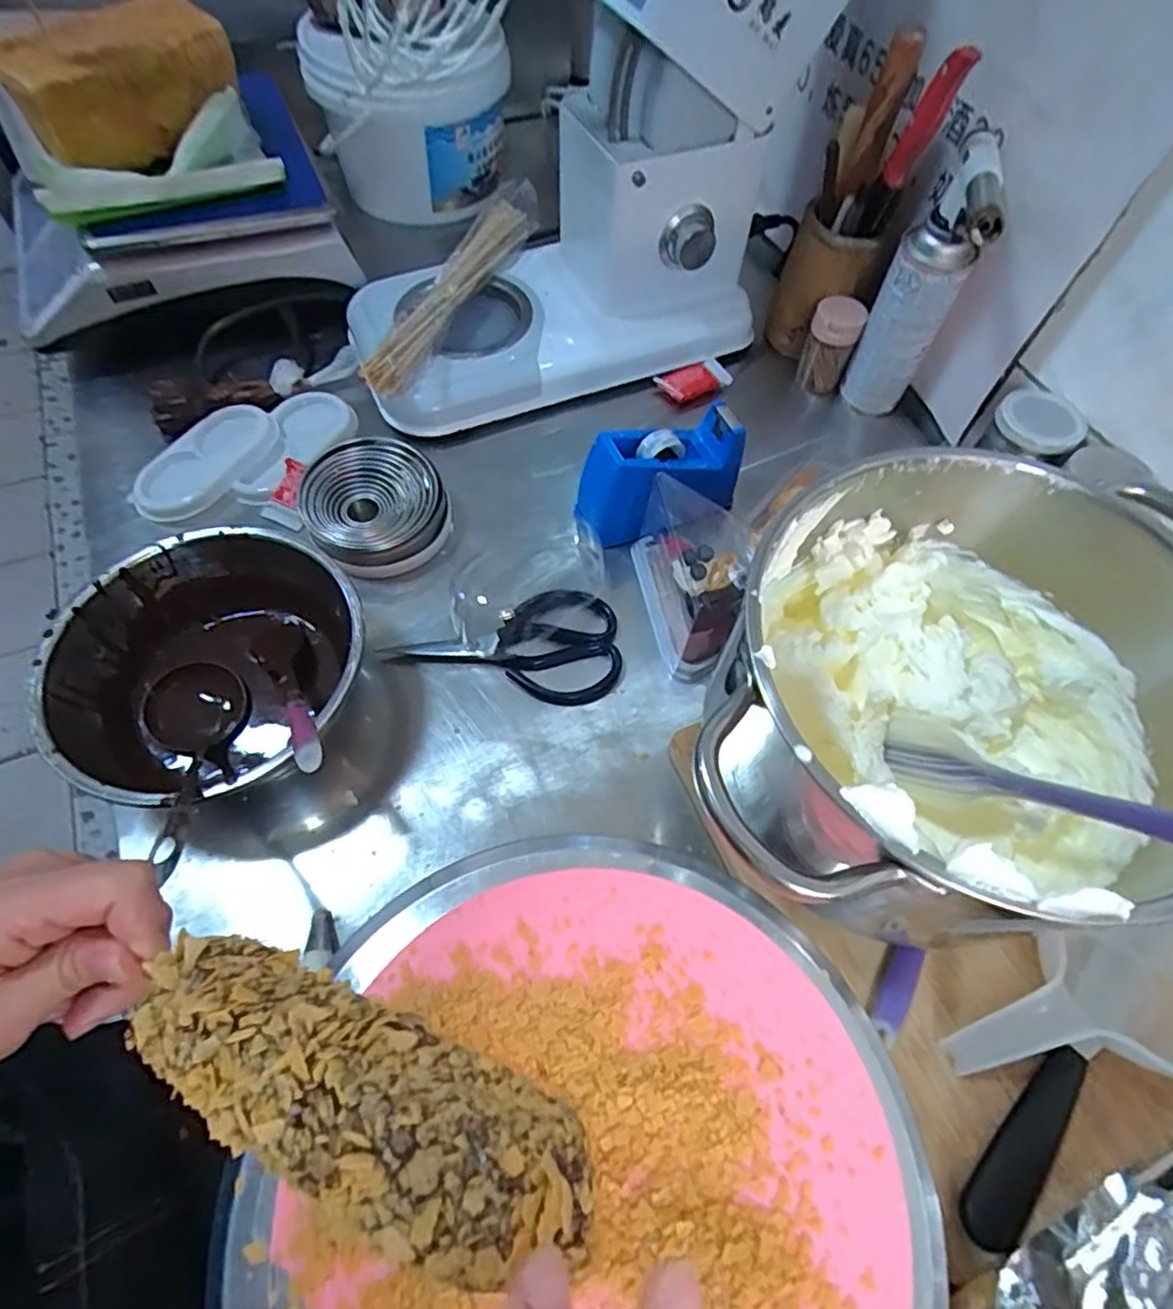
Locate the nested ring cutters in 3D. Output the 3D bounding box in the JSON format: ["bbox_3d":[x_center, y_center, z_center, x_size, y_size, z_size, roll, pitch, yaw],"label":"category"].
[{"bbox_3d":[-0.184,-0.131,0.577,0.121,0.046,0.115,-15,63,-11],"label":"nested ring cutters"}]

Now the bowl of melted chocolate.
[{"bbox_3d":[-0.260,0.016,0.482,0.192,0.086,0.200,1,61,-2],"label":"bowl of melted chocolate"}]

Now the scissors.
[{"bbox_3d":[-0.064,-0.017,0.549,0.186,0.019,0.095,10,61,3],"label":"scissors"}]

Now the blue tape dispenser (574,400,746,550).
[{"bbox_3d":[0.060,-0.155,0.580,0.148,0.079,0.064,-17,63,-12],"label":"blue tape dispenser"}]

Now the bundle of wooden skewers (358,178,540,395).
[{"bbox_3d":[-0.136,-0.377,0.680,0.051,0.047,0.315,19,62,8],"label":"bundle of wooden skewers"}]

